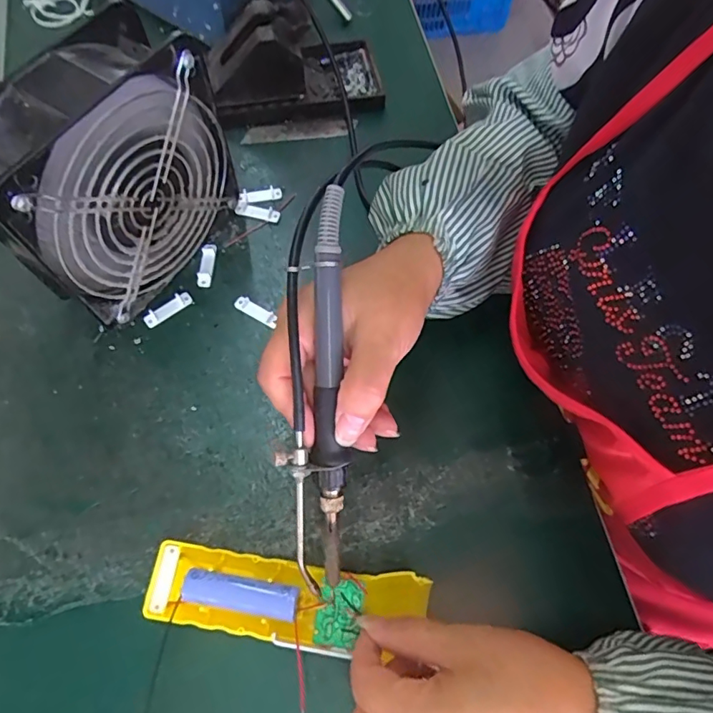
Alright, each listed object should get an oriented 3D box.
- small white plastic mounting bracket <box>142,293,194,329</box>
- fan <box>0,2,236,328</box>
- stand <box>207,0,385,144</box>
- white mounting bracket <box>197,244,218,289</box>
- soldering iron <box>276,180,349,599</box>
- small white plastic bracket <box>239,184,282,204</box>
[{"bbox_3d":[-0.141,-0.036,0.373,0.037,0.005,0.012,-32,72,-14],"label":"small white plastic mounting bracket"},{"bbox_3d":[-0.153,-0.108,0.326,0.056,0.150,0.149,30,69,11],"label":"fan"},{"bbox_3d":[-0.055,-0.252,0.432,0.154,0.070,0.091,-15,68,-8],"label":"stand"},{"bbox_3d":[-0.116,-0.072,0.390,0.011,0.006,0.038,3,67,0],"label":"white mounting bracket"},{"bbox_3d":[-0.021,0.018,0.250,0.030,0.027,0.201,-1,95,-2],"label":"soldering iron"},{"bbox_3d":[-0.080,-0.135,0.419,0.035,0.005,0.013,-14,68,-8],"label":"small white plastic bracket"}]

